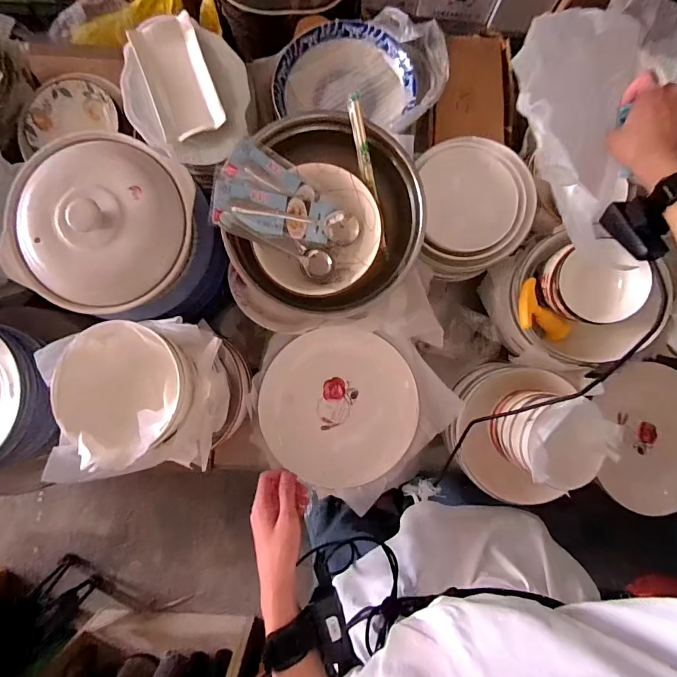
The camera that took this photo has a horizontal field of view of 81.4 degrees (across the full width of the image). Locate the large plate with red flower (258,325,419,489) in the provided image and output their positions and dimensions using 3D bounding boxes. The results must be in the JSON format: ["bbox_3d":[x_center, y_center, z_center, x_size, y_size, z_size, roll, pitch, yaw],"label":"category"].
[{"bbox_3d":[-0.001,0.107,0.633,0.238,0.034,0.242,0,87,-1],"label":"large plate with red flower"}]

